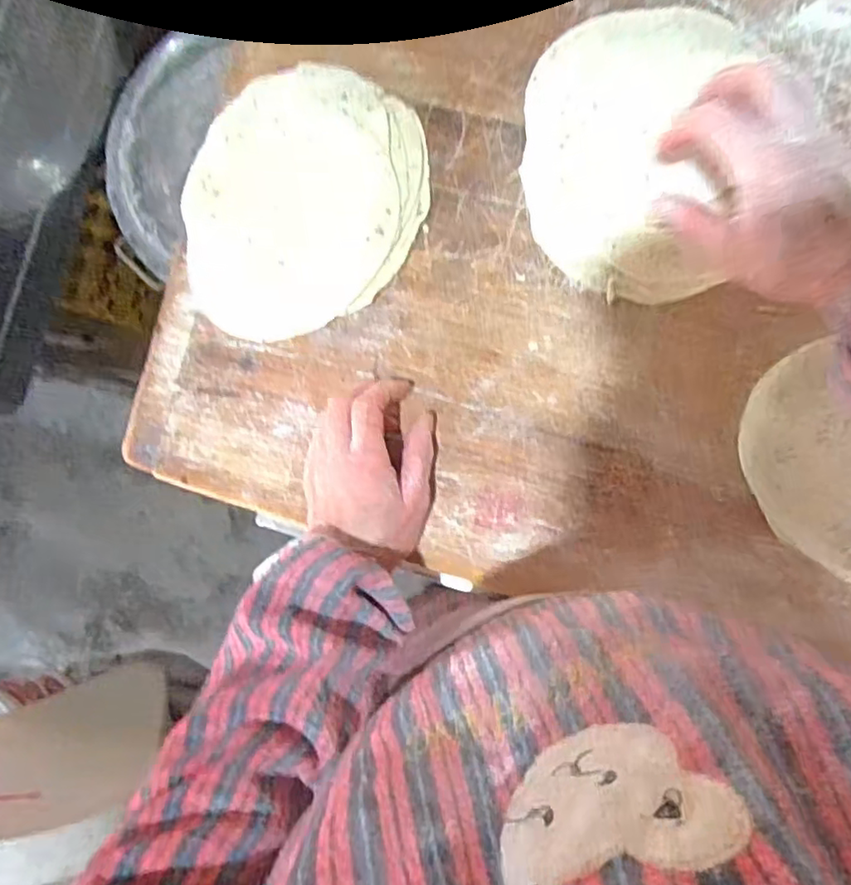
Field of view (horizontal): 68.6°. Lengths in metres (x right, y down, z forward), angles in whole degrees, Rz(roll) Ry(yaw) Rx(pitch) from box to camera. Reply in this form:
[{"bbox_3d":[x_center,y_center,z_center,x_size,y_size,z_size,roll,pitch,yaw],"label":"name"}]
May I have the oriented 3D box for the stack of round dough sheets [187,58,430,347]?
[{"bbox_3d":[-0.087,-0.162,0.432,0.154,0.023,0.187,29,92,9],"label":"stack of round dough sheets"}]

